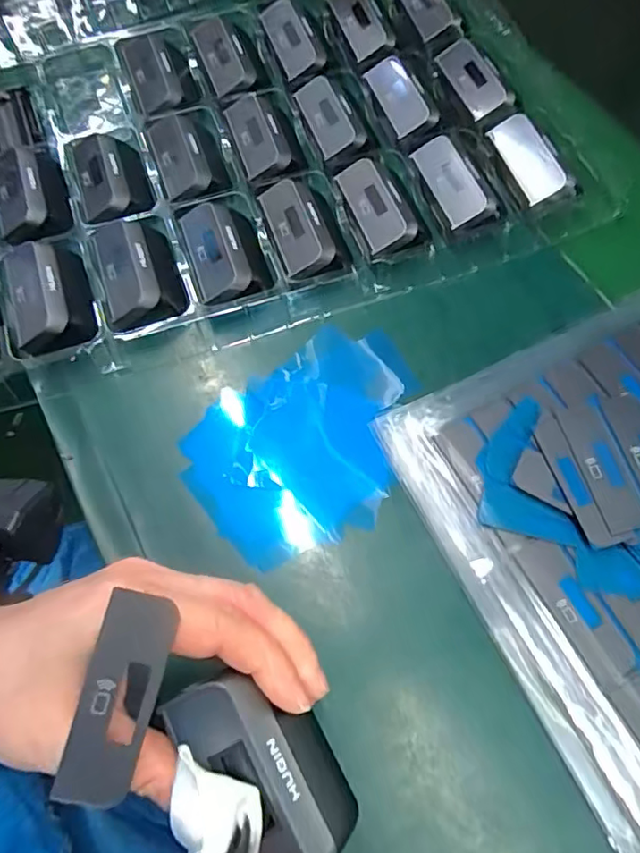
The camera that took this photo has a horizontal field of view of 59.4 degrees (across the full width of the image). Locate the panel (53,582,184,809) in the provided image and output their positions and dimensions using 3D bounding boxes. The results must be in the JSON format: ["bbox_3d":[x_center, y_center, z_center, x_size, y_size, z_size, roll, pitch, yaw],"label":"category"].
[{"bbox_3d":[-0.066,0.091,0.184,0.021,0.007,0.068,17,88,7],"label":"panel"}]

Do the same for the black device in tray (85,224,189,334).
[{"bbox_3d":[-0.120,-0.099,0.371,0.051,0.028,0.088,-19,67,-8],"label":"black device in tray"}]

